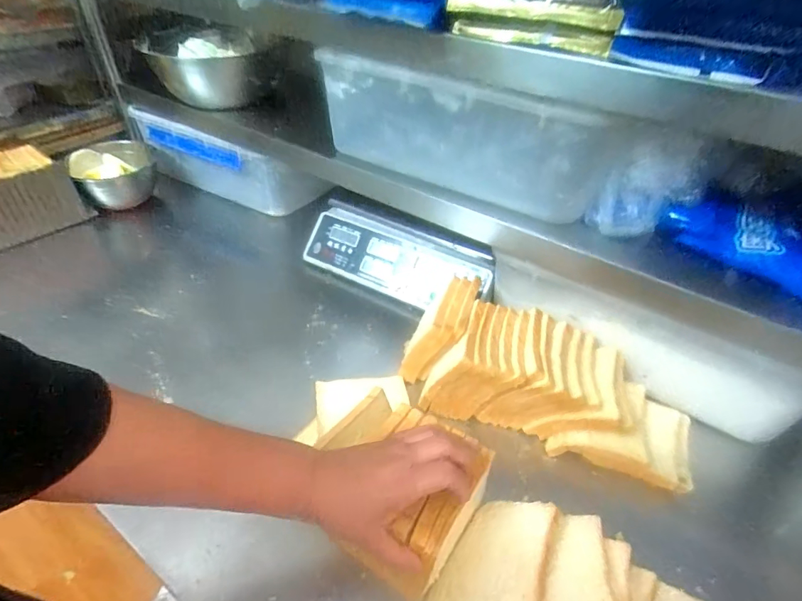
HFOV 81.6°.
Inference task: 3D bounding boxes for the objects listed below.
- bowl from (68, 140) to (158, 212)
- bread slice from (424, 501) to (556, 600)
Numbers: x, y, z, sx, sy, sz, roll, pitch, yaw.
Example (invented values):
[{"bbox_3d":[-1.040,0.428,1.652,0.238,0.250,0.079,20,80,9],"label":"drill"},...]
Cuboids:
[{"bbox_3d":[-0.584,-0.249,0.964,0.150,0.104,0.153,-20,46,-23],"label":"bowl"},{"bbox_3d":[0.080,0.239,0.419,0.105,0.011,0.118,-18,30,41],"label":"bread slice"}]

